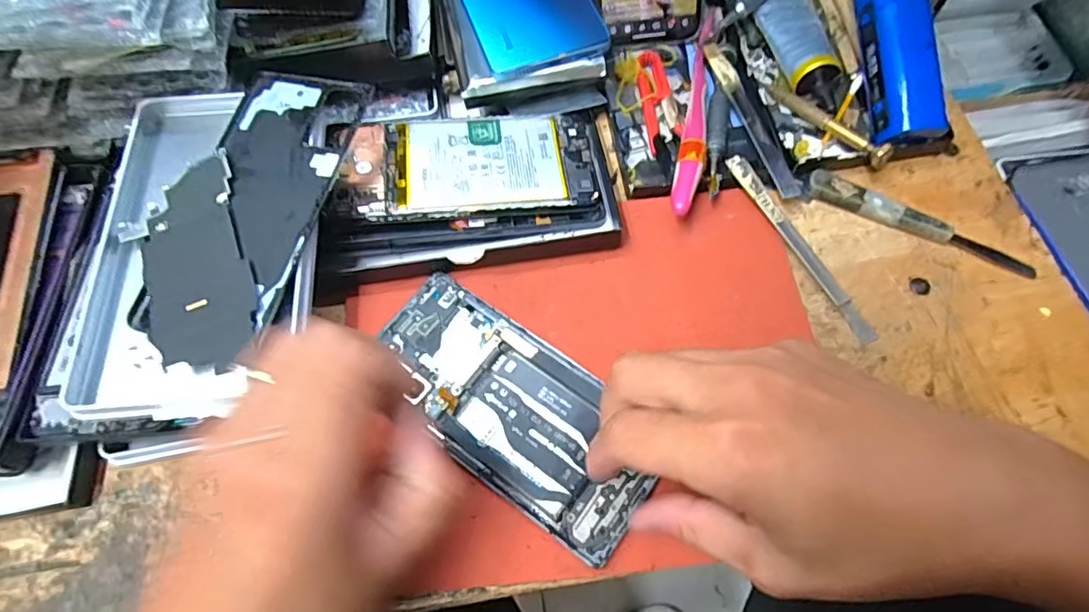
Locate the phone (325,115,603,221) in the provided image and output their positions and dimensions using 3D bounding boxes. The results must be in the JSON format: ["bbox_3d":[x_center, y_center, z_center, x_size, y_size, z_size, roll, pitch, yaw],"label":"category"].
[{"bbox_3d":[-0.044,-0.084,0.332,0.149,0.004,0.068,-5,63,-8],"label":"phone"}]

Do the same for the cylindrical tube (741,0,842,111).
[{"bbox_3d":[0.175,-0.189,0.385,0.042,0.023,0.133,-13,66,-4],"label":"cylindrical tube"}]

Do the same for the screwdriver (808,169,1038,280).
[{"bbox_3d":[0.220,-0.048,0.330,0.131,0.010,0.015,26,69,13],"label":"screwdriver"}]

